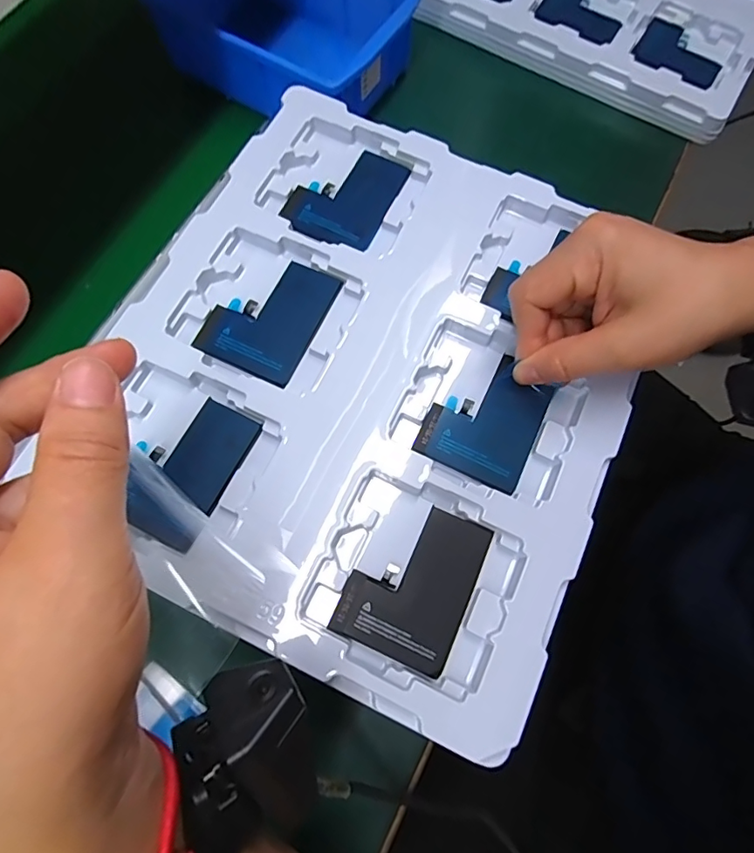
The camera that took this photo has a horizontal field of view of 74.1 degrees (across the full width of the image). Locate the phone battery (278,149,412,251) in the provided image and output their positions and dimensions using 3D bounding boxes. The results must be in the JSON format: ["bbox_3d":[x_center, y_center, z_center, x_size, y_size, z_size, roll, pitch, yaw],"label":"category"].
[{"bbox_3d":[-0.021,-0.150,0.323,0.060,0.004,0.077,22,72,5],"label":"phone battery"}]

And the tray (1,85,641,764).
[{"bbox_3d":[-0.002,-0.035,0.284,0.271,0.017,0.307,24,72,6],"label":"tray"}]

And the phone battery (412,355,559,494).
[{"bbox_3d":[0.062,-0.006,0.280,0.059,0.005,0.070,25,72,6],"label":"phone battery"}]

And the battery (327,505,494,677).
[{"bbox_3d":[0.019,0.077,0.253,0.059,0.004,0.076,23,72,6],"label":"battery"}]

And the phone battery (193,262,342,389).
[{"bbox_3d":[-0.063,-0.066,0.294,0.059,0.004,0.076,25,72,6],"label":"phone battery"}]

